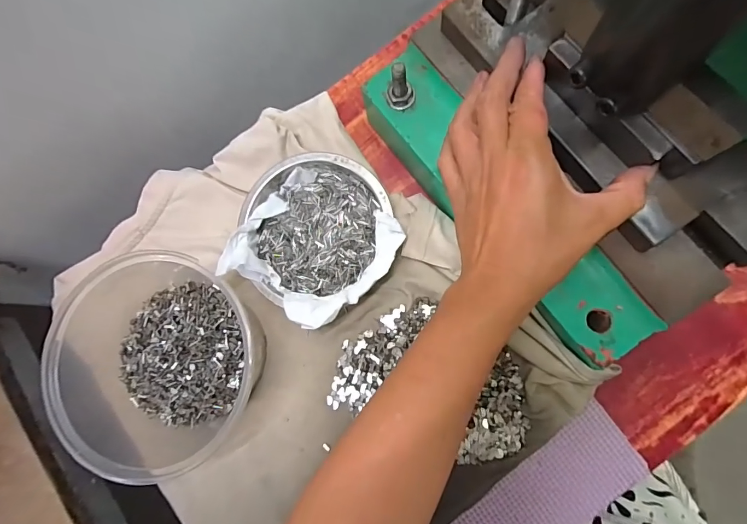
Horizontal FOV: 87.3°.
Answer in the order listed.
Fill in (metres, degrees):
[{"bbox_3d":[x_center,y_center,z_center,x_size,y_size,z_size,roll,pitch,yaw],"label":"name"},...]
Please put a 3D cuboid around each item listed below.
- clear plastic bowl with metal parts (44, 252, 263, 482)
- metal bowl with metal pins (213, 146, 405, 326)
[{"bbox_3d":[-0.149,0.065,0.284,0.137,0.067,0.153,18,84,8],"label":"clear plastic bowl with metal parts"},{"bbox_3d":[-0.047,-0.022,0.305,0.122,0.039,0.120,-1,82,5],"label":"metal bowl with metal pins"}]

